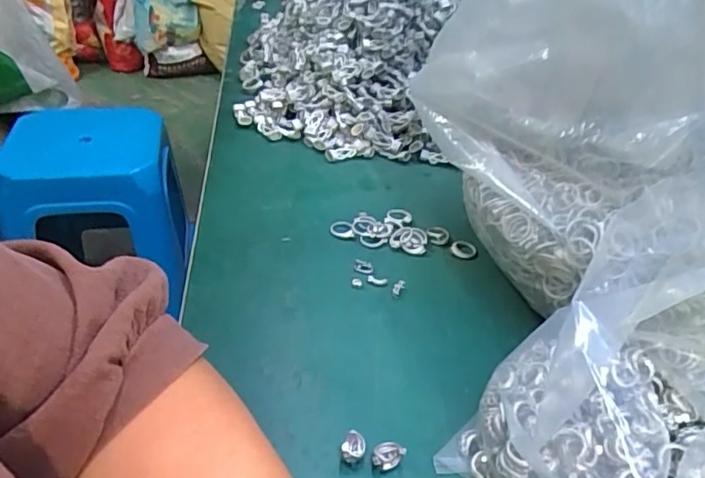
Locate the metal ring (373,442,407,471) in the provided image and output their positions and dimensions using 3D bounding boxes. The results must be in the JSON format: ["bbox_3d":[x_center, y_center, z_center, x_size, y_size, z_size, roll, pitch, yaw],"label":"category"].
[{"bbox_3d":[0.020,0.125,0.324,0.016,0.013,0.013,-19,44,-30],"label":"metal ring"}]

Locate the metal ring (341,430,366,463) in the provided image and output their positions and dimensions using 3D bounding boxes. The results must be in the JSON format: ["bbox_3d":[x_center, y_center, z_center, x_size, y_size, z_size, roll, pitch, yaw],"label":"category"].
[{"bbox_3d":[0.001,0.121,0.324,0.012,0.015,0.014,13,37,10],"label":"metal ring"}]

